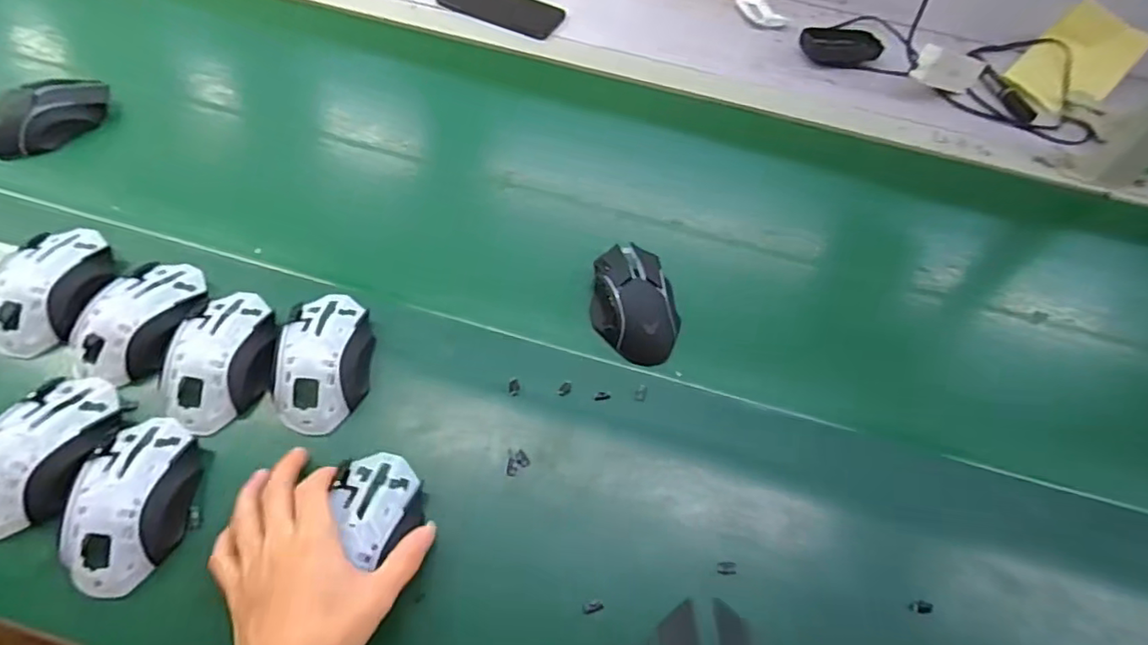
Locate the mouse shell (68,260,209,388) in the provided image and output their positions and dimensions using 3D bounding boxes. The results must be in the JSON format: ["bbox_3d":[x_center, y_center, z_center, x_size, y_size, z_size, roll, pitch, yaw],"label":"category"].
[{"bbox_3d":[-0.345,-0.004,0.474,0.072,0.032,0.106,21,56,8],"label":"mouse shell"}]

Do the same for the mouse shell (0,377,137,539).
[{"bbox_3d":[-0.374,0.092,0.419,0.058,0.041,0.113,15,56,4],"label":"mouse shell"}]

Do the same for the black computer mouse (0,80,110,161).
[{"bbox_3d":[-0.525,-0.209,0.595,0.116,0.039,0.055,-31,64,-24],"label":"black computer mouse"}]

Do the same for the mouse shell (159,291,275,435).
[{"bbox_3d":[-0.274,0.028,0.463,0.068,0.030,0.113,4,56,-3],"label":"mouse shell"}]

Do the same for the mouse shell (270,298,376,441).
[{"bbox_3d":[-0.201,0.029,0.472,0.073,0.036,0.116,1,56,-6],"label":"mouse shell"}]

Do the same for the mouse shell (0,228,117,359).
[{"bbox_3d":[-0.426,-0.028,0.488,0.063,0.041,0.112,8,56,0],"label":"mouse shell"}]

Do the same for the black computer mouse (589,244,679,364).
[{"bbox_3d":[0.053,-0.022,0.528,0.068,0.031,0.116,-9,58,-12],"label":"black computer mouse"}]

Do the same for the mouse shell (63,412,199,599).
[{"bbox_3d":[-0.301,0.121,0.406,0.062,0.031,0.113,-1,56,-7],"label":"mouse shell"}]

